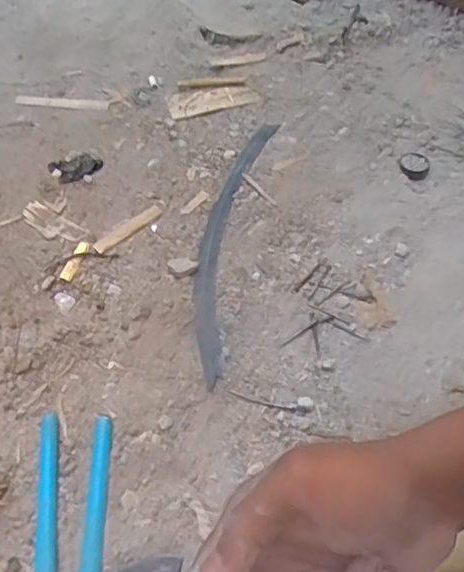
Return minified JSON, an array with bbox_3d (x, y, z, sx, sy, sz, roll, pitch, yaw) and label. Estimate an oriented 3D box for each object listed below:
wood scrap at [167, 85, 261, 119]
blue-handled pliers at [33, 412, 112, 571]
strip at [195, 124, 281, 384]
[{"bbox_3d":[-0.028,-0.267,0.865,0.121,0.005,0.052,-17,55,-13],"label":"wood scrap"},{"bbox_3d":[-0.138,0.209,0.499,0.061,0.019,0.214,-2,53,-2],"label":"blue-handled pliers"},{"bbox_3d":[-0.002,-0.070,0.706,0.054,0.009,0.400,9,53,6],"label":"strip"}]

